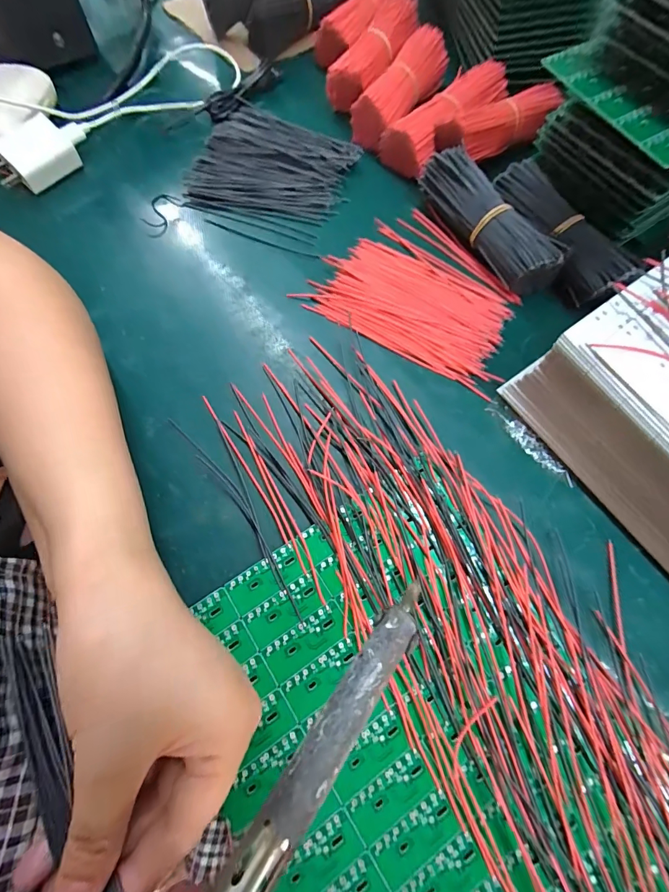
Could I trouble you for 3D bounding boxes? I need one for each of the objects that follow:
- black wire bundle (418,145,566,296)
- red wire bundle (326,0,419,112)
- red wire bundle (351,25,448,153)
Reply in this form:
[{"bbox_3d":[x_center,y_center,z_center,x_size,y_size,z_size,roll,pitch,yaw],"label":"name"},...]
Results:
[{"bbox_3d":[0.114,-0.170,0.291,0.029,0.035,0.127,-33,75,-11],"label":"black wire bundle"},{"bbox_3d":[0.038,-0.356,0.350,0.036,0.032,0.119,29,73,9],"label":"red wire bundle"},{"bbox_3d":[0.056,-0.314,0.340,0.039,0.033,0.126,31,74,9],"label":"red wire bundle"}]

